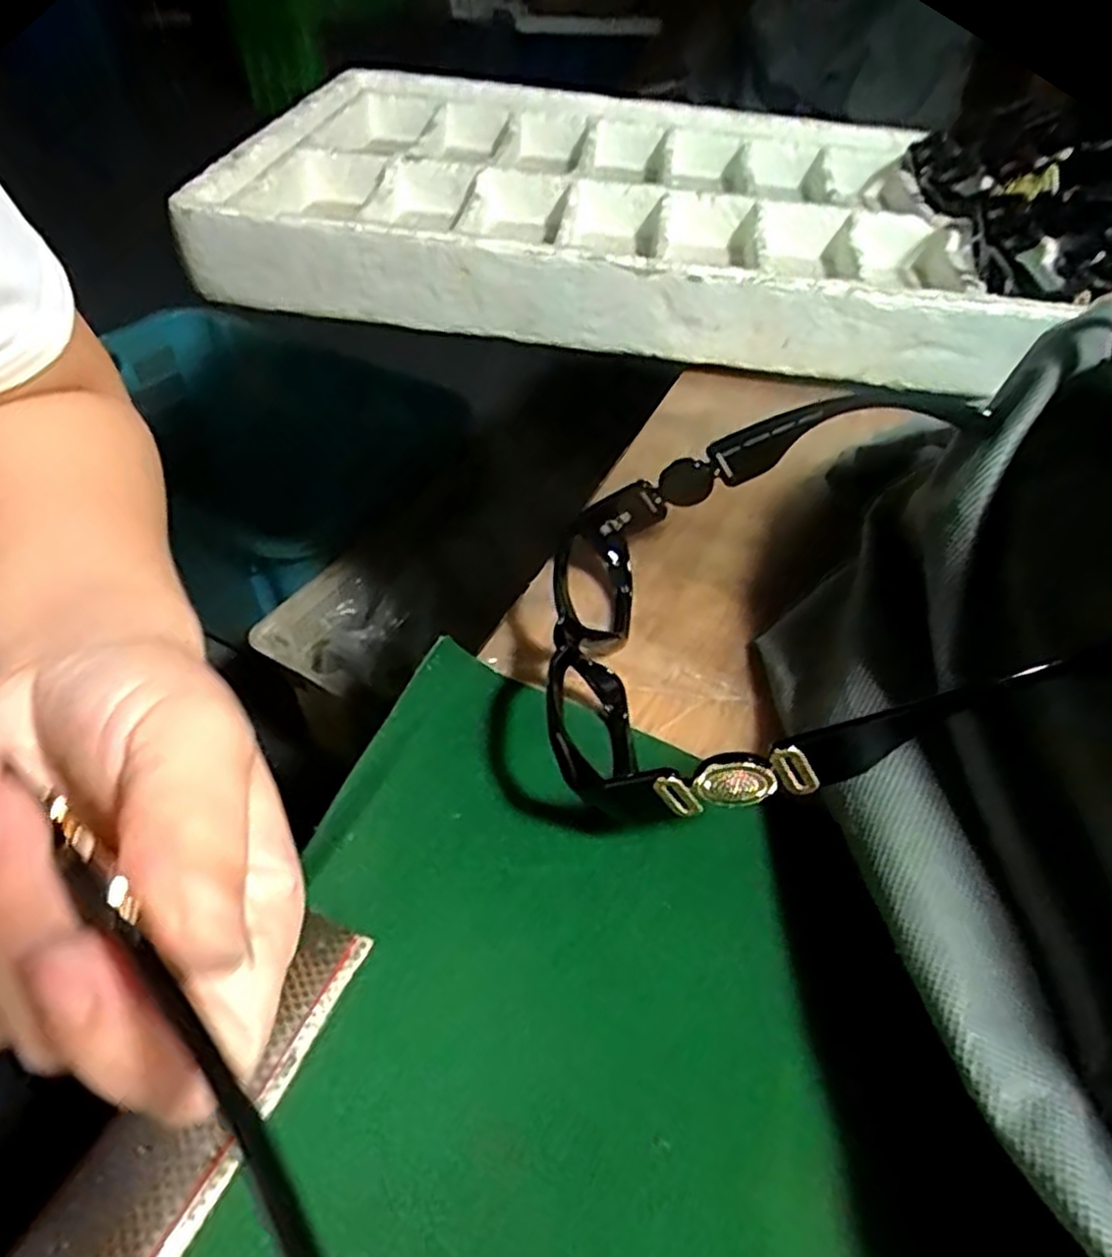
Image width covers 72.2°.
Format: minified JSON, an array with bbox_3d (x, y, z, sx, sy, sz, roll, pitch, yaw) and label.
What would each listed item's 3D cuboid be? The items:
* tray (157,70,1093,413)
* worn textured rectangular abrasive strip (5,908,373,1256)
[{"bbox_3d":[0.044,-0.292,0.531,0.470,0.060,0.323,9,46,3],"label":"tray"},{"bbox_3d":[-0.090,0.121,0.178,0.032,0.005,0.117,21,48,15],"label":"worn textured rectangular abrasive strip"}]

